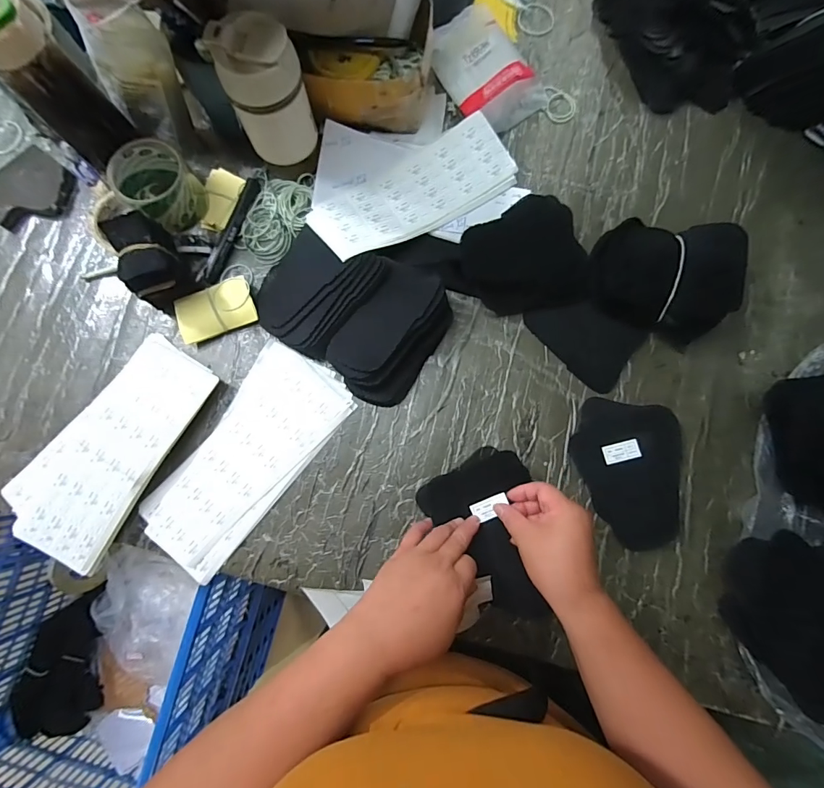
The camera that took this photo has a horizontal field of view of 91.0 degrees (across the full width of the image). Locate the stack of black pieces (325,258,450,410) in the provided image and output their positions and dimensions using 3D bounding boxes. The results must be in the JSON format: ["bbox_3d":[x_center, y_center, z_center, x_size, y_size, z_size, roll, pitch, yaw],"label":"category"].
[{"bbox_3d":[-0.024,-0.070,0.486,0.100,0.051,0.156,36,85,5],"label":"stack of black pieces"}]

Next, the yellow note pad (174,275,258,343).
[{"bbox_3d":[-0.244,-0.105,0.506,0.092,0.014,0.060,-22,86,-3],"label":"yellow note pad"}]

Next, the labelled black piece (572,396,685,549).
[{"bbox_3d":[0.254,0.093,0.476,0.121,0.020,0.167,1,83,1],"label":"labelled black piece"}]

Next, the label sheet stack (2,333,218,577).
[{"bbox_3d":[-0.353,0.058,0.476,0.139,0.038,0.262,33,84,5],"label":"label sheet stack"}]

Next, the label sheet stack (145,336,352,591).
[{"bbox_3d":[-0.197,0.076,0.485,0.129,0.013,0.276,35,84,5],"label":"label sheet stack"}]

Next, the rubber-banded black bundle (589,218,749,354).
[{"bbox_3d":[0.286,-0.131,0.477,0.157,0.077,0.118,9,83,2],"label":"rubber-banded black bundle"}]

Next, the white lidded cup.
[{"bbox_3d":[-0.159,-0.329,0.463,0.079,0.146,0.077,0,81,0],"label":"white lidded cup"}]

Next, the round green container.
[{"bbox_3d":[-0.305,-0.251,0.498,0.083,0.070,0.088,0,83,1],"label":"round green container"}]

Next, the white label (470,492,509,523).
[{"bbox_3d":[0.084,0.123,0.433,0.039,0.004,0.021,-24,79,8],"label":"white label"}]

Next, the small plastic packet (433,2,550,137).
[{"bbox_3d":[0.096,-0.442,0.548,0.111,0.024,0.174,-30,83,-3],"label":"small plastic packet"}]

